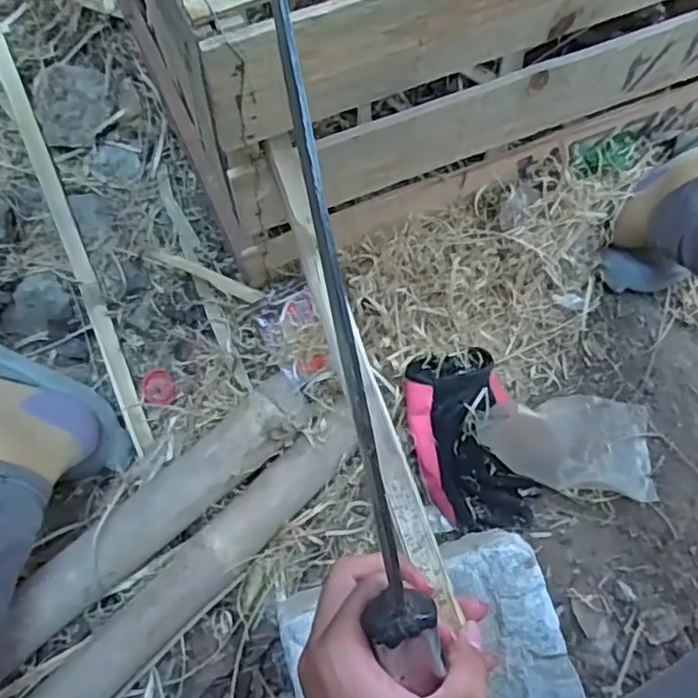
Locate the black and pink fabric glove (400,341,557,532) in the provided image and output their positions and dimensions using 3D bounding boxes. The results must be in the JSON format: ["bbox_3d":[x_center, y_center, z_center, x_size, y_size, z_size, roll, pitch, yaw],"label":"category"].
[{"bbox_3d":[0.109,0.083,0.598,0.099,0.066,0.156,-17,72,-4],"label":"black and pink fabric glove"}]

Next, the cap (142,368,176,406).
[{"bbox_3d":[-0.185,0.038,0.643,0.030,0.008,0.036,-19,72,-5],"label":"cap"}]

